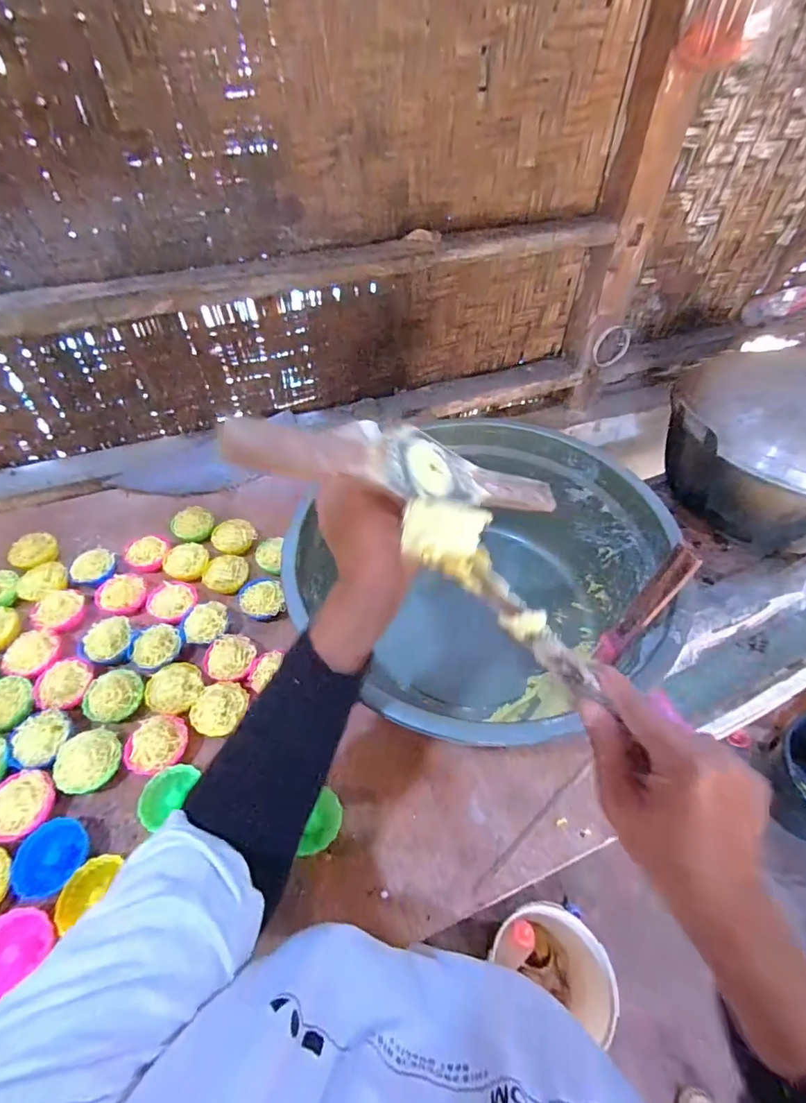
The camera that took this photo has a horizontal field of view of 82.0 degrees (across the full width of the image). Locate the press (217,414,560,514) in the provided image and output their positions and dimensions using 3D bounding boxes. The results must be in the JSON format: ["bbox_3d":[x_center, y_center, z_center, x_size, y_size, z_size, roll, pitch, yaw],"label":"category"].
[{"bbox_3d":[0.015,-0.056,0.315,0.267,0.026,0.049,2,42,-38],"label":"press"}]

